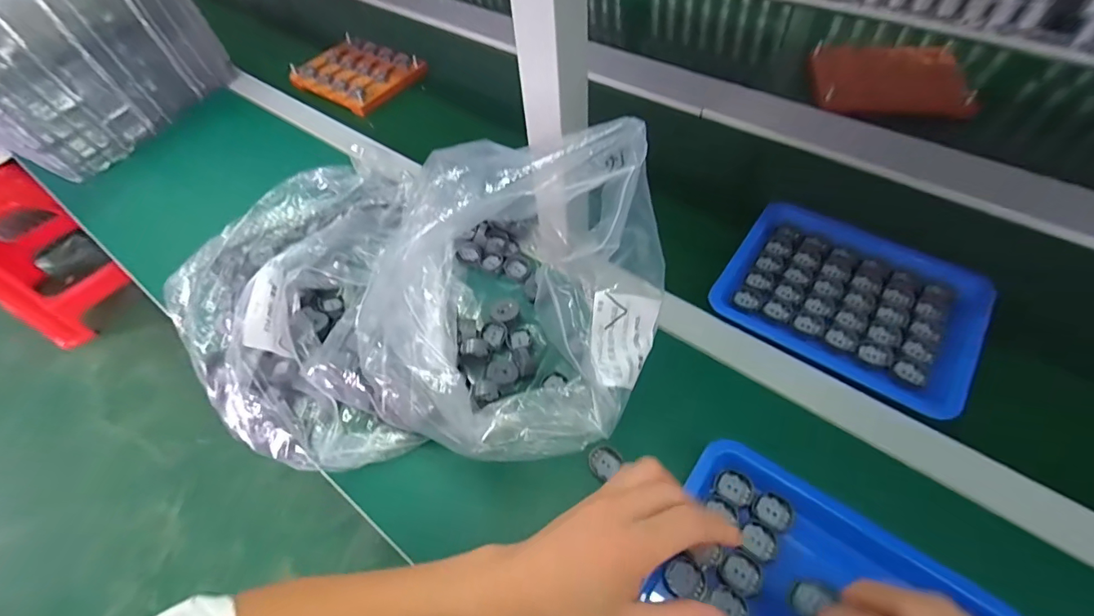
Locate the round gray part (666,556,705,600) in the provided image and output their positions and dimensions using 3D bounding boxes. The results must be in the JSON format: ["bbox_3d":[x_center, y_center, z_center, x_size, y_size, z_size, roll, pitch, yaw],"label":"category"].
[{"bbox_3d":[0.099,0.193,0.334,0.027,0.004,0.024,8,57,11],"label":"round gray part"}]

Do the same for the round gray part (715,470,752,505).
[{"bbox_3d":[0.149,0.142,0.373,0.027,0.006,0.022,17,59,16],"label":"round gray part"}]

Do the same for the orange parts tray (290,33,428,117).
[{"bbox_3d":[-0.318,-0.394,0.774,0.195,0.025,0.156,31,64,23],"label":"orange parts tray"}]

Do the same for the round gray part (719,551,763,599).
[{"bbox_3d":[0.140,0.192,0.336,0.026,0.006,0.027,8,57,11],"label":"round gray part"}]

